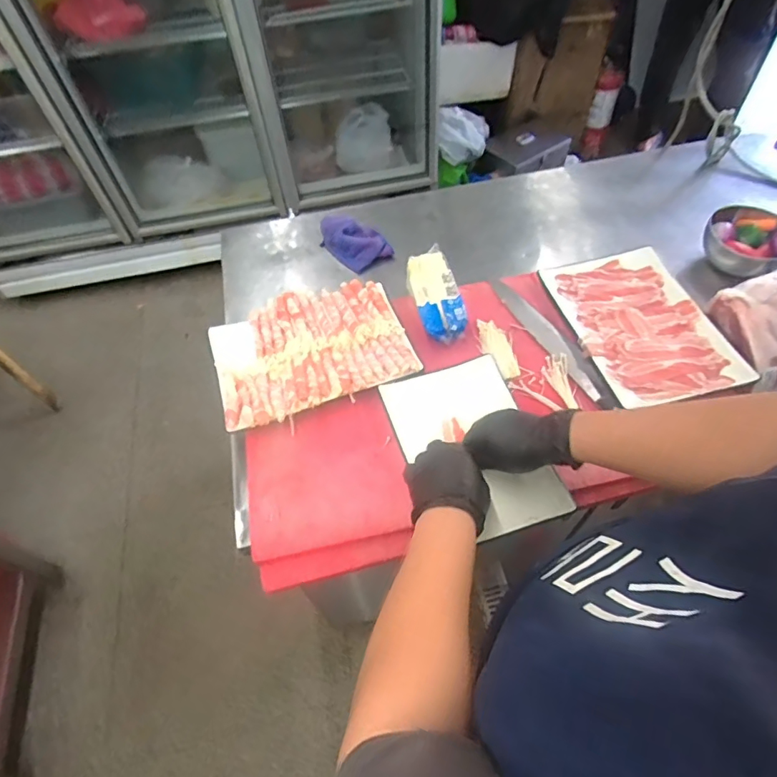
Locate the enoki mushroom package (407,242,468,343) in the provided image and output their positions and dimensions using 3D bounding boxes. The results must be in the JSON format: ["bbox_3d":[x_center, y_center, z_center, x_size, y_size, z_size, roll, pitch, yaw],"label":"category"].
[{"bbox_3d":[0.074,-0.156,0.790,0.069,0.033,0.184,-12,55,-4],"label":"enoki mushroom package"}]

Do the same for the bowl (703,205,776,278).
[{"bbox_3d":[0.638,-0.258,0.878,0.138,0.072,0.123,24,60,20],"label":"bowl"}]

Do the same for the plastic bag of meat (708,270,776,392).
[{"bbox_3d":[0.580,-0.093,0.723,0.153,0.082,0.148,-13,55,-5],"label":"plastic bag of meat"}]

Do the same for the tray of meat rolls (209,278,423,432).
[{"bbox_3d":[-0.117,-0.060,0.752,0.285,0.033,0.217,-19,56,-9],"label":"tray of meat rolls"}]

